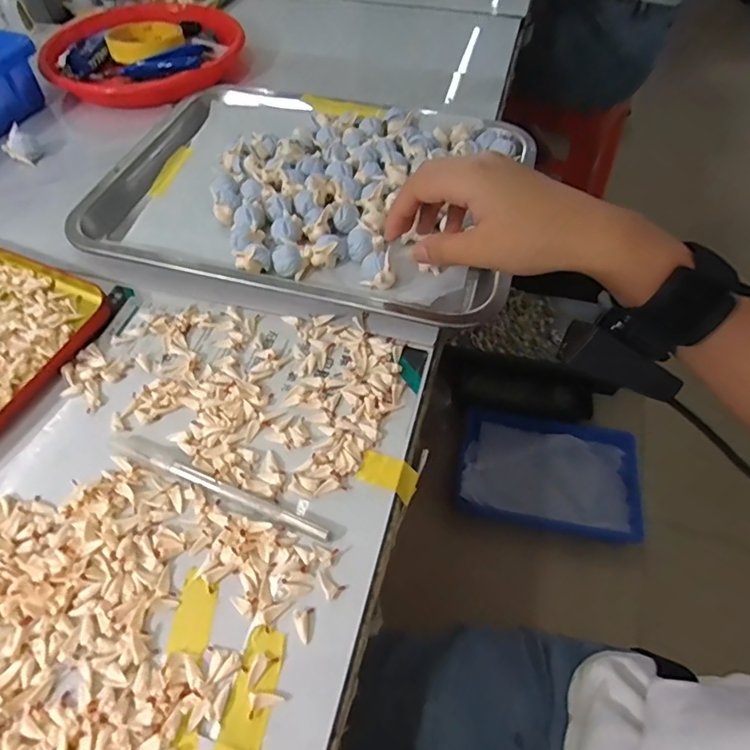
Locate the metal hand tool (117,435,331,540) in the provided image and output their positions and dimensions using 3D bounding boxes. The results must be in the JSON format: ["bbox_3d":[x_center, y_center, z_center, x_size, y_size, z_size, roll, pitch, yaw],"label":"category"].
[{"bbox_3d":[-0.091,0.063,0.298,0.143,0.006,0.010,19,57,14],"label":"metal hand tool"}]

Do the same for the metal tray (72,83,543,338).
[{"bbox_3d":[-0.053,-0.167,0.447,0.343,0.034,0.269,12,55,9],"label":"metal tray"}]

